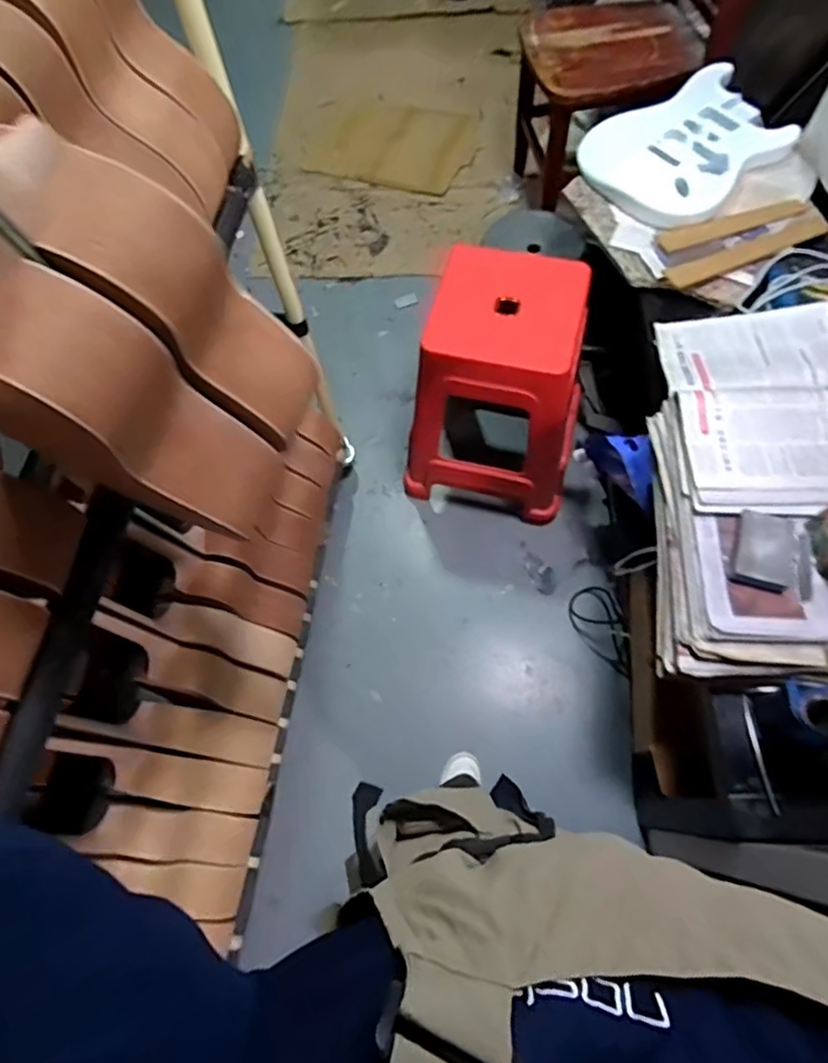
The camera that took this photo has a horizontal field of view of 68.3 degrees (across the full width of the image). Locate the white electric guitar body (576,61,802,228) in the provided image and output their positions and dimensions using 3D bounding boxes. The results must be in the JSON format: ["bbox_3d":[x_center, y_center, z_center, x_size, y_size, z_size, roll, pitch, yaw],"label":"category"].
[{"bbox_3d":[0.551,-0.776,1.220,0.399,0.046,0.314,-33,69,-11],"label":"white electric guitar body"}]

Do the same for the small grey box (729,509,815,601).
[{"bbox_3d":[0.486,0.023,0.824,0.102,0.026,0.116,11,68,8],"label":"small grey box"}]

